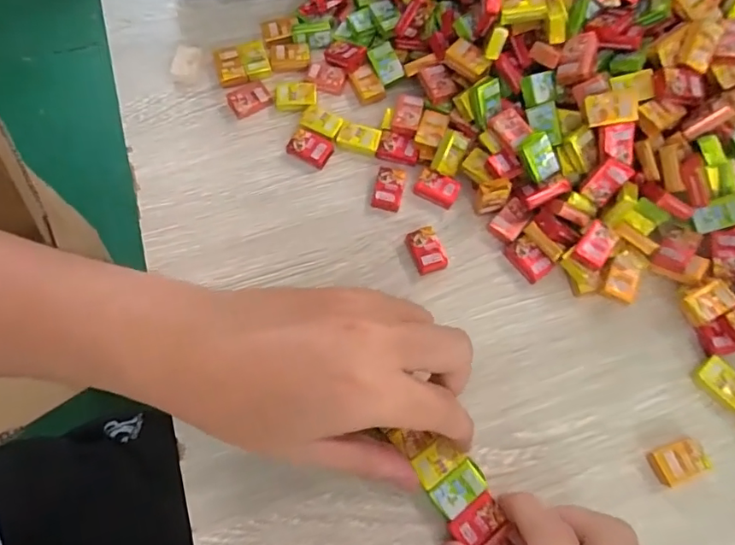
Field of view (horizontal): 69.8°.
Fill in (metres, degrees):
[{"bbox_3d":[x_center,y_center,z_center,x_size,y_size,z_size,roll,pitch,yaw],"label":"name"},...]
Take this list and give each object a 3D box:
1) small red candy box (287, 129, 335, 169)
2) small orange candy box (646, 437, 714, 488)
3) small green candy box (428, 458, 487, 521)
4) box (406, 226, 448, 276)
[{"bbox_3d":[-0.036,-0.079,0.336,0.026,0.007,0.020,22,69,8],"label":"small red candy box"},{"bbox_3d":[0.158,0.096,0.267,0.025,0.011,0.017,-16,70,-8],"label":"small orange candy box"},{"bbox_3d":[0.045,0.105,0.255,0.027,0.004,0.016,-33,73,-14],"label":"small green candy box"},{"bbox_3d":[0.035,-0.012,0.309,0.018,0.008,0.026,-20,69,-9],"label":"box"}]

